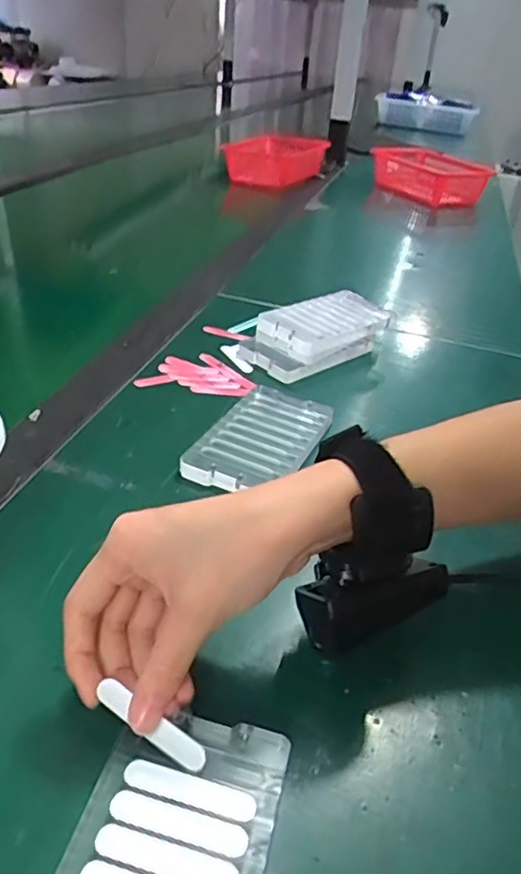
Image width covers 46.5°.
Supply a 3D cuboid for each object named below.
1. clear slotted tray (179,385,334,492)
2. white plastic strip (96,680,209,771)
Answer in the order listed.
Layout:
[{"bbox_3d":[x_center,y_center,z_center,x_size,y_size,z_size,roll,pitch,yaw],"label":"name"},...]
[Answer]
[{"bbox_3d":[0.002,0.001,0.435,0.070,0.014,0.119,17,35,18],"label":"clear slotted tray"},{"bbox_3d":[-0.042,0.115,0.241,0.048,0.004,0.010,33,37,3],"label":"white plastic strip"}]

